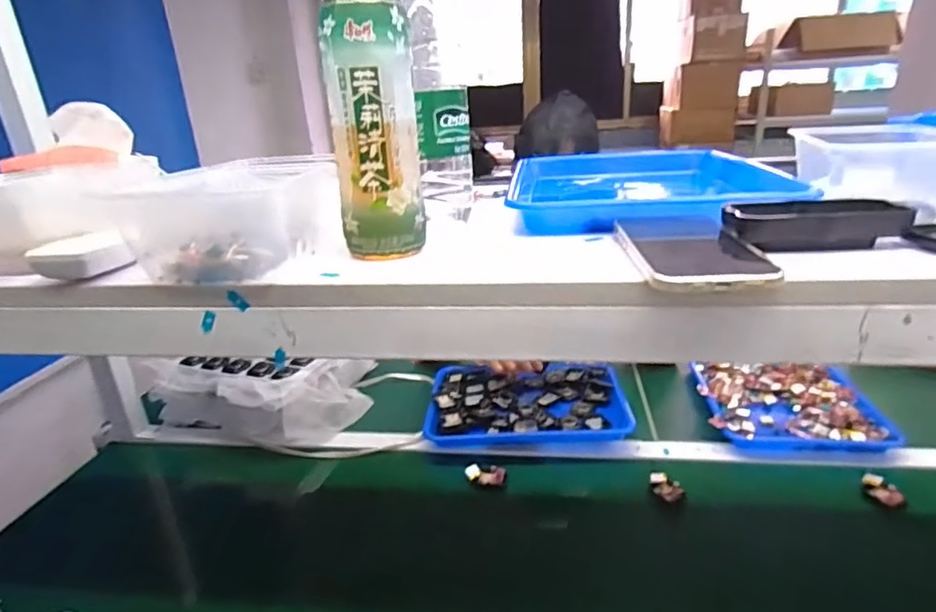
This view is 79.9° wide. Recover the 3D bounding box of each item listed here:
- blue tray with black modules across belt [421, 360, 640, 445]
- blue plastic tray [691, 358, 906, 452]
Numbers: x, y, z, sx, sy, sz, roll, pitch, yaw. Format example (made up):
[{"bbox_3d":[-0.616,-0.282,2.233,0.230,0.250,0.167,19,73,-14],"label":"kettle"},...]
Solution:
[{"bbox_3d":[0.105,0.168,0.982,0.332,0.049,0.229,-1,22,8],"label":"blue tray with black modules across belt"},{"bbox_3d":[0.522,0.163,0.933,0.253,0.042,0.249,1,22,13],"label":"blue plastic tray"}]

